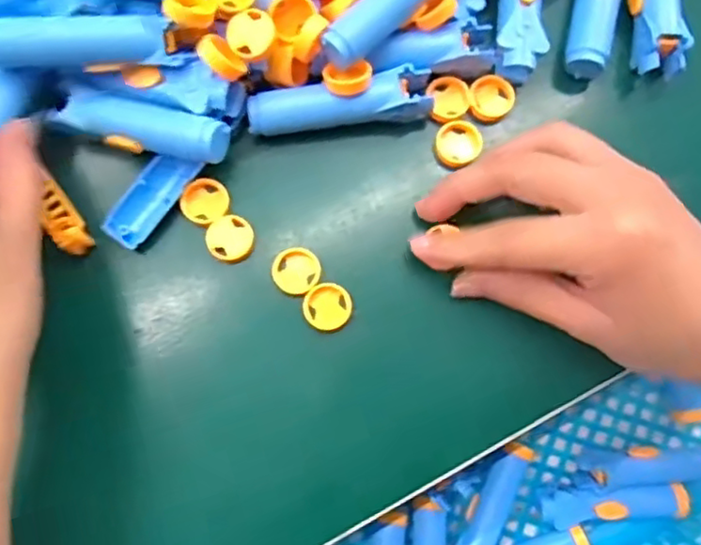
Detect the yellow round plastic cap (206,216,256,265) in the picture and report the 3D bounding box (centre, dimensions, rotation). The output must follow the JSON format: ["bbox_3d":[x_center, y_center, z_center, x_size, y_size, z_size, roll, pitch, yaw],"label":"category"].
[{"bbox_3d":[-0.051,-0.014,0.273,0.019,0.004,0.020,-18,81,-4],"label":"yellow round plastic cap"}]

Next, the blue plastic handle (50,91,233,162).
[{"bbox_3d":[-0.084,-0.058,0.265,0.070,0.024,0.020,18,80,3],"label":"blue plastic handle"}]

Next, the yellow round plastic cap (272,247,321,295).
[{"bbox_3d":[-0.023,-0.001,0.271,0.020,0.004,0.019,0,80,0],"label":"yellow round plastic cap"}]

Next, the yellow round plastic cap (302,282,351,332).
[{"bbox_3d":[-0.010,0.014,0.270,0.020,0.004,0.019,0,80,0],"label":"yellow round plastic cap"}]

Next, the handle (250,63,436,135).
[{"bbox_3d":[-0.005,-0.071,0.276,0.076,0.018,0.017,-6,80,-1],"label":"handle"}]

